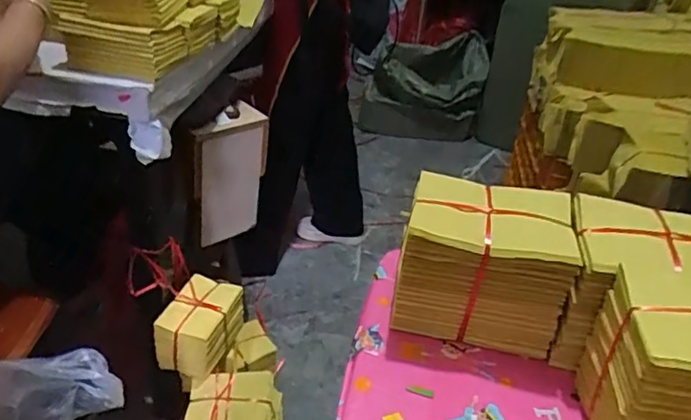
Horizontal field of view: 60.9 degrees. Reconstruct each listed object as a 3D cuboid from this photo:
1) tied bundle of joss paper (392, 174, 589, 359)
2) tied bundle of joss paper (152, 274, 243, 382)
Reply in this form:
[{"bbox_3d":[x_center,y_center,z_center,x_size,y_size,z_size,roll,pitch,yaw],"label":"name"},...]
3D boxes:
[{"bbox_3d":[0.143,0.057,0.616,0.161,0.141,0.115,11,33,10],"label":"tied bundle of joss paper"},{"bbox_3d":[-0.304,0.245,1.235,0.124,0.126,0.165,14,33,14],"label":"tied bundle of joss paper"}]

